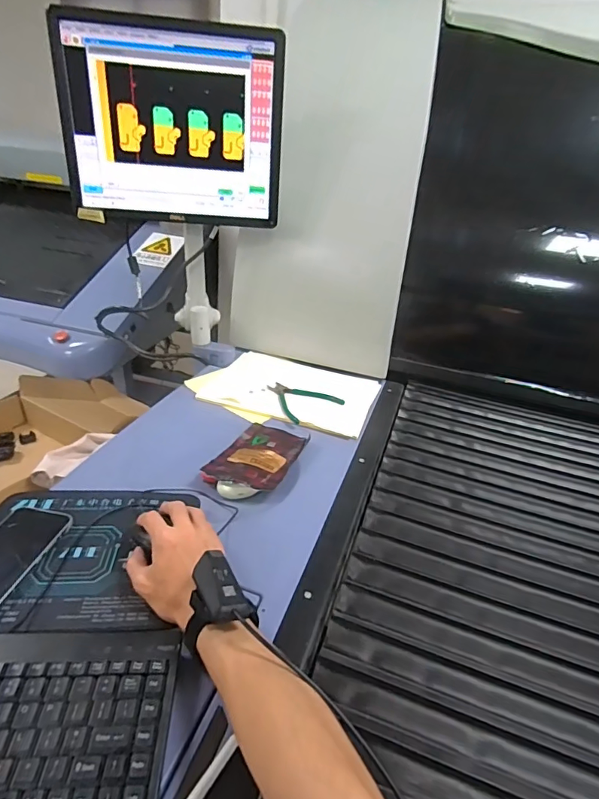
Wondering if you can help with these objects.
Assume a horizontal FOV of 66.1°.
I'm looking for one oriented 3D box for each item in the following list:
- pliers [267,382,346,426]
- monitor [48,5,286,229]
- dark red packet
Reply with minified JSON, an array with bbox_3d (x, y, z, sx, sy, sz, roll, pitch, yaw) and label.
[{"bbox_3d":[0.000,-0.005,0.879,0.122,0.006,0.122,-20,40,-38],"label":"pliers"},{"bbox_3d":[-0.217,-0.468,0.794,0.372,0.291,0.048,2,29,-7],"label":"monitor"},{"bbox_3d":[-0.061,0.082,0.724,0.111,0.016,0.153,19,32,18],"label":"dark red packet"}]

